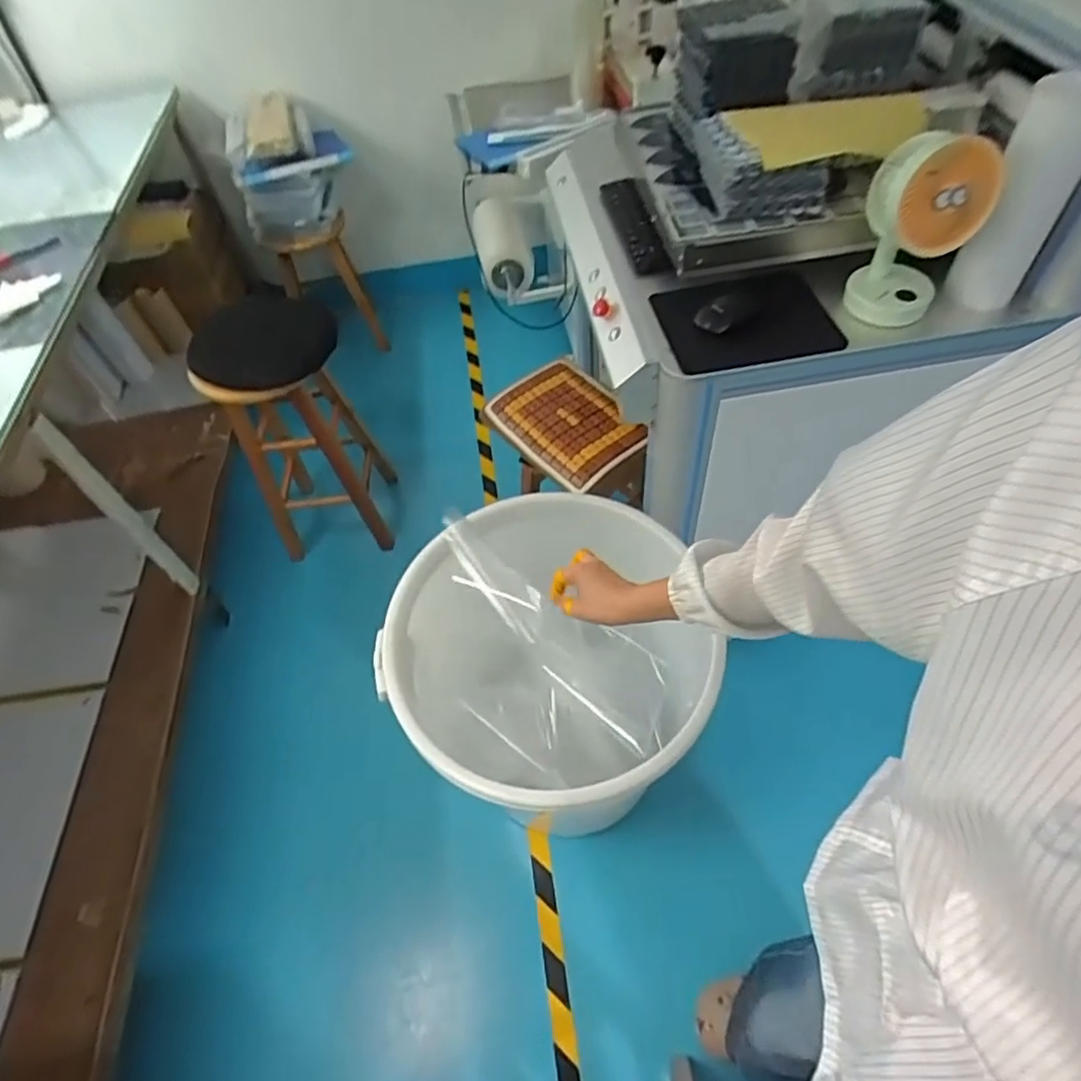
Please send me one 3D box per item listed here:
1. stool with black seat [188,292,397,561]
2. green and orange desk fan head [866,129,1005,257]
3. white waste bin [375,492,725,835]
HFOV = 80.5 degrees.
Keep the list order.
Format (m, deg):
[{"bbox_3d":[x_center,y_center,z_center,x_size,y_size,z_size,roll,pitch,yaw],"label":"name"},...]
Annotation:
[{"bbox_3d":[-0.573,-0.268,1.564,0.309,0.669,0.341,-13,58,-5],"label":"stool with black seat"},{"bbox_3d":[0.488,-0.430,0.791,0.131,0.128,0.066,-7,41,3],"label":"green and orange desk fan head"},{"bbox_3d":[0.045,0.233,1.139,0.466,0.565,0.531,26,63,18],"label":"white waste bin"}]

